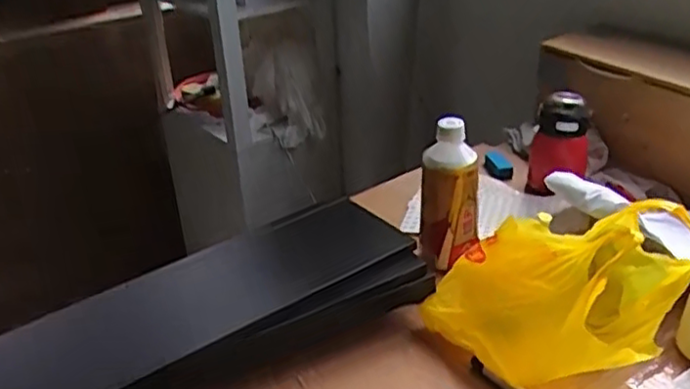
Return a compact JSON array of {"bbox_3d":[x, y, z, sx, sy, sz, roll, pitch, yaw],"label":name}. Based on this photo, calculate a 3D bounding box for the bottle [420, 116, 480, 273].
[{"bbox_3d":[0.124,0.004,0.787,0.065,0.191,0.065,-3,30,3],"label":"bottle"}]

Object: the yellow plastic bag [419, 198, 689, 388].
[{"bbox_3d":[0.192,0.095,0.633,0.235,0.157,0.134,5,31,15],"label":"yellow plastic bag"}]

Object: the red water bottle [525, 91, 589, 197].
[{"bbox_3d":[0.308,-0.076,0.948,0.074,0.128,0.085,18,37,33],"label":"red water bottle"}]

